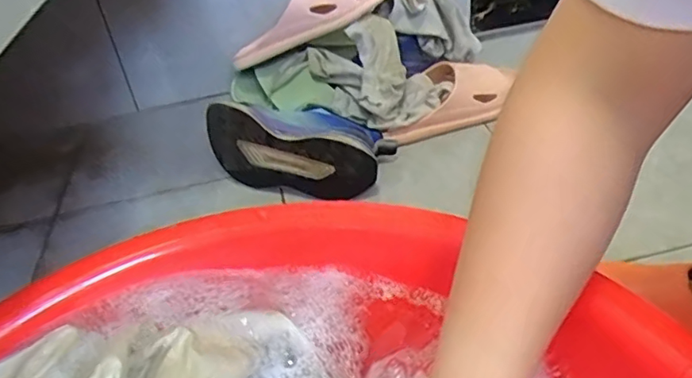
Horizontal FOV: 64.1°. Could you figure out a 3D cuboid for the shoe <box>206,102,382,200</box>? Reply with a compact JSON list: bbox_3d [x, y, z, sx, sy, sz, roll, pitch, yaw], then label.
[{"bbox_3d":[-0.066,-0.057,0.723,0.239,0.105,0.103,10,41,21],"label":"shoe"}]

